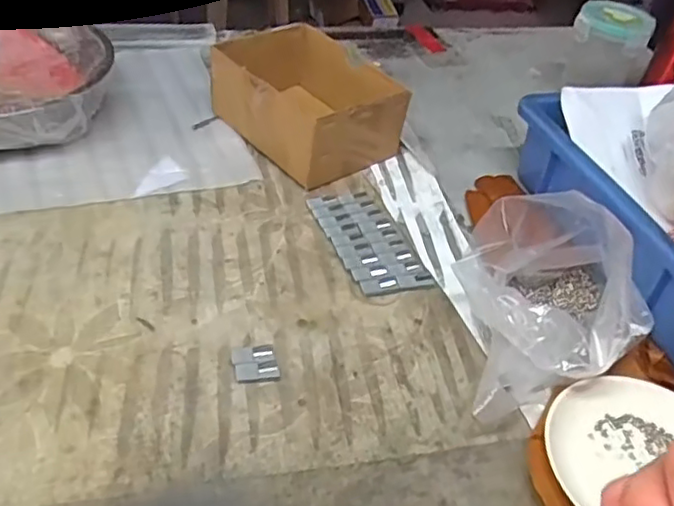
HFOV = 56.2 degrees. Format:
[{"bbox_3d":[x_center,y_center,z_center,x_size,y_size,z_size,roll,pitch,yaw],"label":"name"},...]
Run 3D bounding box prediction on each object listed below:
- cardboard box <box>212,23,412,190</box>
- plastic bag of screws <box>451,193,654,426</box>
[{"bbox_3d":[-0.029,-0.147,0.611,0.120,0.076,0.161,-28,51,-32],"label":"cardboard box"},{"bbox_3d":[0.148,0.021,0.432,0.122,0.100,0.144,-2,42,-8],"label":"plastic bag of screws"}]

